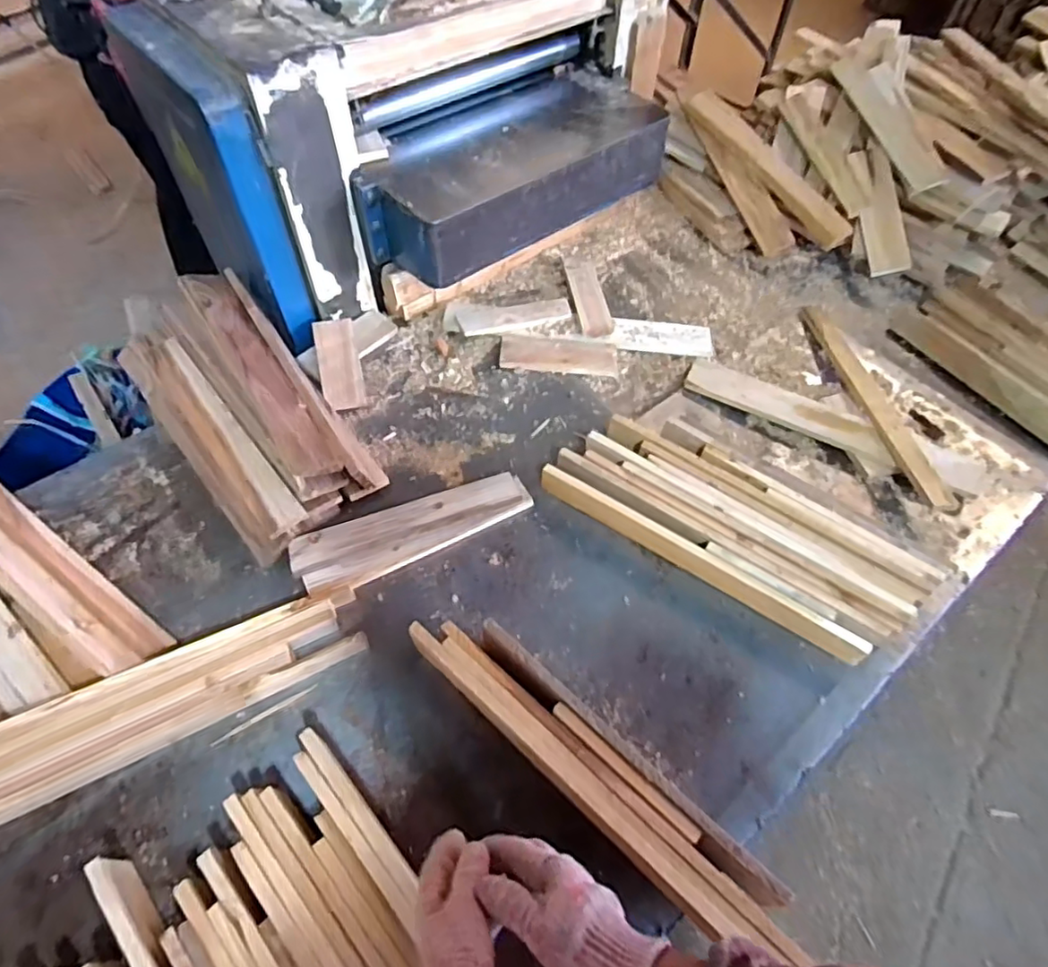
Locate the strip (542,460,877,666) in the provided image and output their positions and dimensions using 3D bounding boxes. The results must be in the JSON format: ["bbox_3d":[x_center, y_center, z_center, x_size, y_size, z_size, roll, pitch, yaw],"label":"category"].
[{"bbox_3d":[0.236,0.105,0.860,0.486,0.053,0.024,30,62,17],"label":"strip"}]

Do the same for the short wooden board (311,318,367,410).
[{"bbox_3d":[-0.319,-0.207,1.053,0.068,0.014,0.183,-13,71,-10],"label":"short wooden board"}]

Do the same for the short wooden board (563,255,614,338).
[{"bbox_3d":[0.125,-0.374,1.182,0.063,0.024,0.246,-5,58,-5],"label":"short wooden board"}]

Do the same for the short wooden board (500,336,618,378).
[{"bbox_3d":[0.061,-0.227,1.083,0.204,0.017,0.079,5,58,2],"label":"short wooden board"}]

